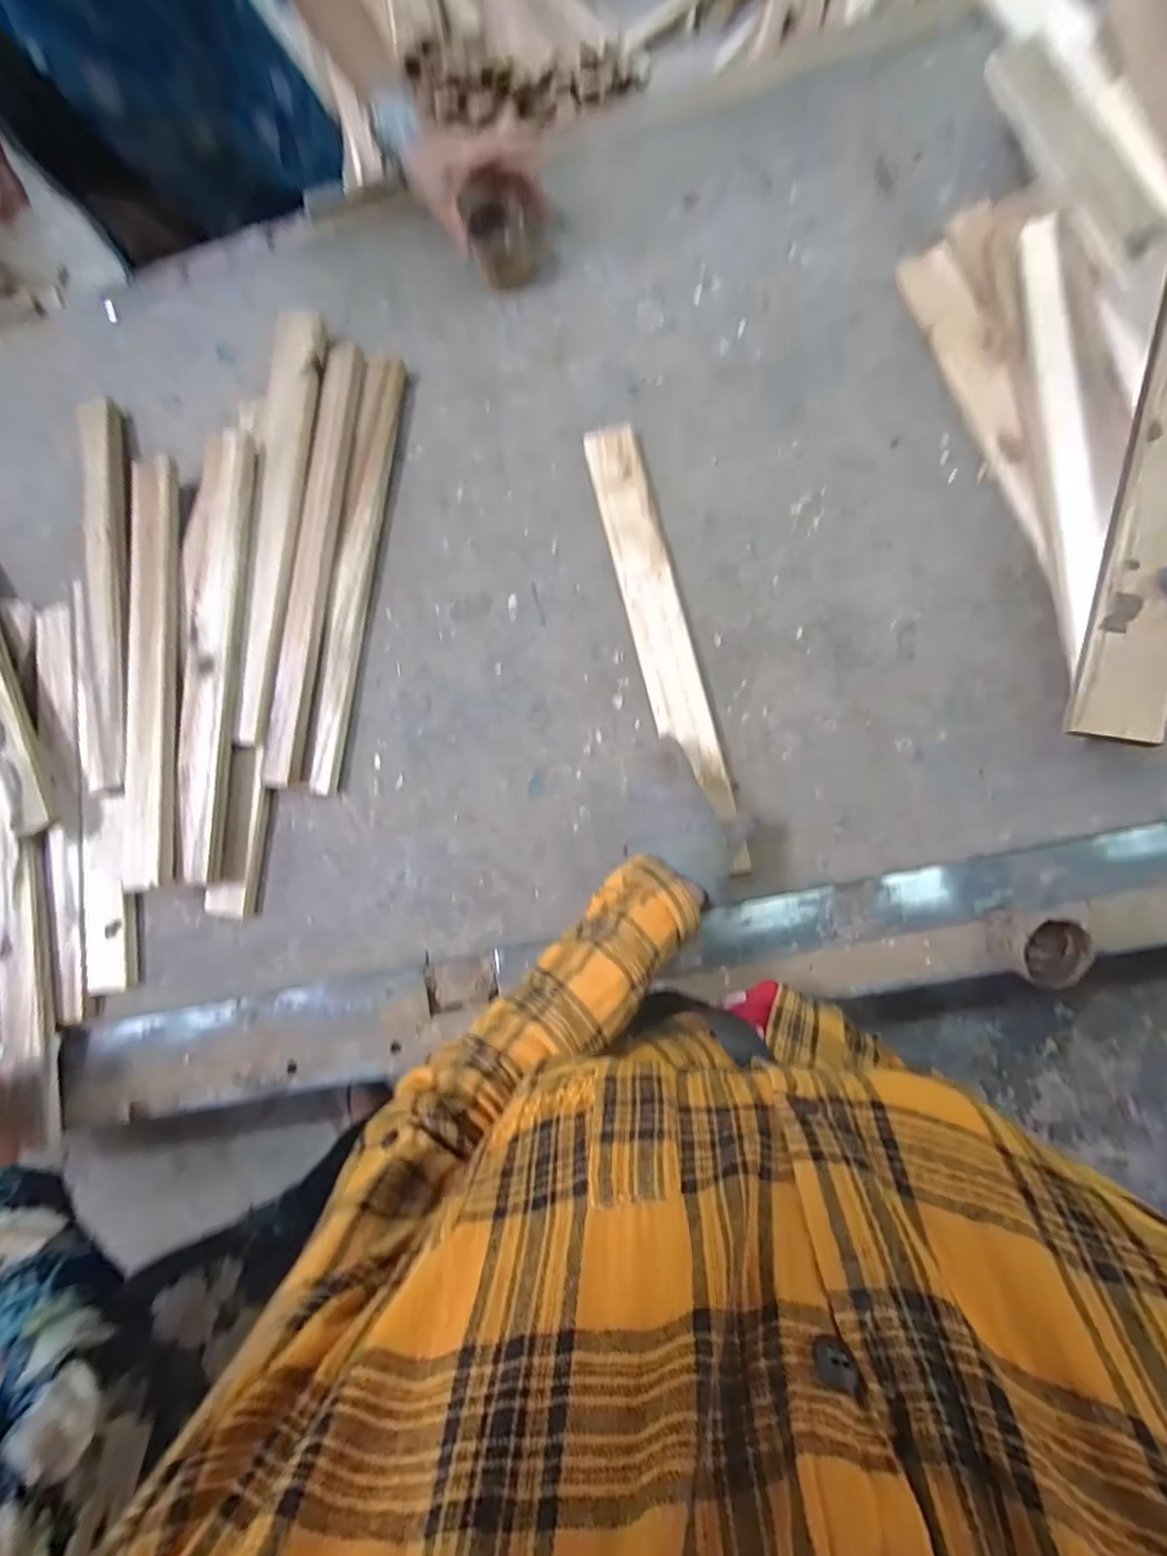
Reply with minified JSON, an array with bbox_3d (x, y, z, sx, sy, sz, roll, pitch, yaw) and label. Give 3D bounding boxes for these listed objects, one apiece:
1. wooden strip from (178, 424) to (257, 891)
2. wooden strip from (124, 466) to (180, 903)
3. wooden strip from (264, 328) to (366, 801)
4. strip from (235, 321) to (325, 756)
[{"bbox_3d":[-0.372,-0.125,0.624,0.047,0.018,0.447,2,85,8],"label":"wooden strip"},{"bbox_3d":[-0.442,-0.120,0.633,0.059,0.014,0.458,-7,80,7],"label":"wooden strip"},{"bbox_3d":[-0.275,-0.220,0.644,0.046,0.024,0.457,7,86,8],"label":"wooden strip"},{"bbox_3d":[-0.318,-0.260,0.637,0.044,0.009,0.449,7,87,-7],"label":"strip"}]

